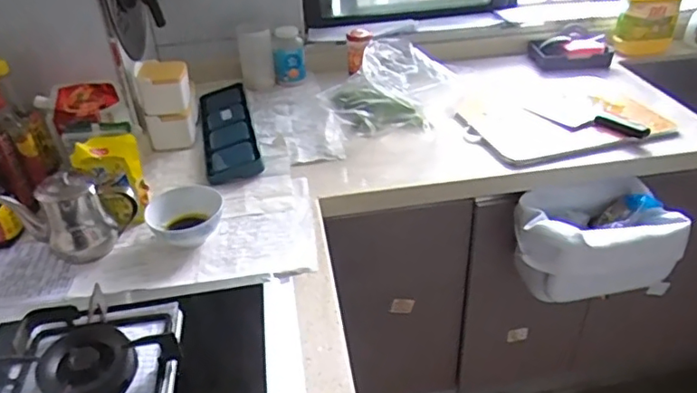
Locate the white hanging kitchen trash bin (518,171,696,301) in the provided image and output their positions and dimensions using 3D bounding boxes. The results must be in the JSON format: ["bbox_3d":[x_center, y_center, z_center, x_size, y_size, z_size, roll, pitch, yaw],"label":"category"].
[{"bbox_3d":[0.468,0.084,1.110,0.298,0.149,0.180,-7,35,-6],"label":"white hanging kitchen trash bin"}]

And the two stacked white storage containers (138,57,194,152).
[{"bbox_3d":[-0.365,-0.185,1.163,0.103,0.173,0.066,-12,36,-14],"label":"two stacked white storage containers"}]

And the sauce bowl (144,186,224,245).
[{"bbox_3d":[-0.267,0.040,0.943,0.124,0.060,0.106,-12,36,-14],"label":"sauce bowl"}]

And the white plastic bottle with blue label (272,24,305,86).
[{"bbox_3d":[-0.145,-0.342,1.401,0.077,0.129,0.061,-6,35,-5],"label":"white plastic bottle with blue label"}]

